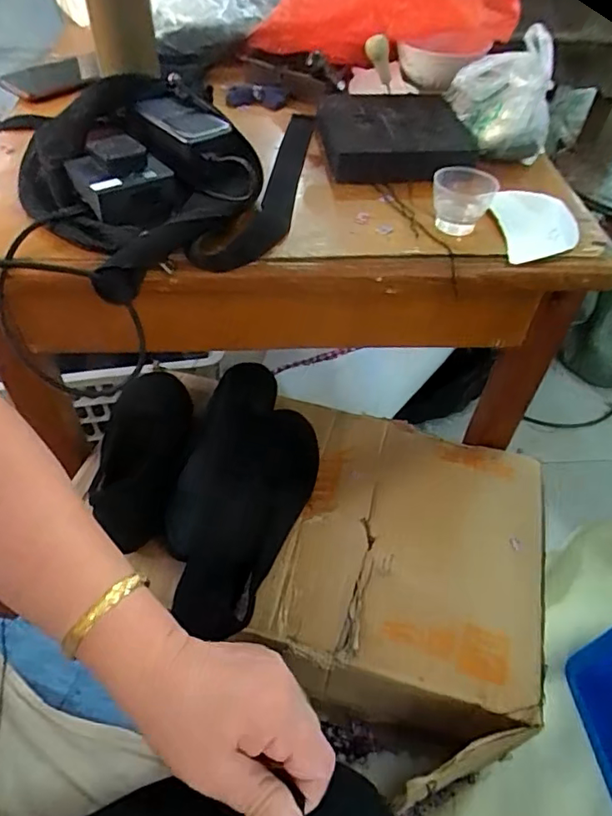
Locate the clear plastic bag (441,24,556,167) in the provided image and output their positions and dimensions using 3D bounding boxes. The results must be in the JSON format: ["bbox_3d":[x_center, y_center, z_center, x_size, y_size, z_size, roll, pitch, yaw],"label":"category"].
[{"bbox_3d":[0.204,-0.322,0.567,0.109,0.101,0.060,20,52,13],"label":"clear plastic bag"}]

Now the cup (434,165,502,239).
[{"bbox_3d":[0.144,-0.192,0.505,0.053,0.040,0.054,2,50,-2],"label":"cup"}]

